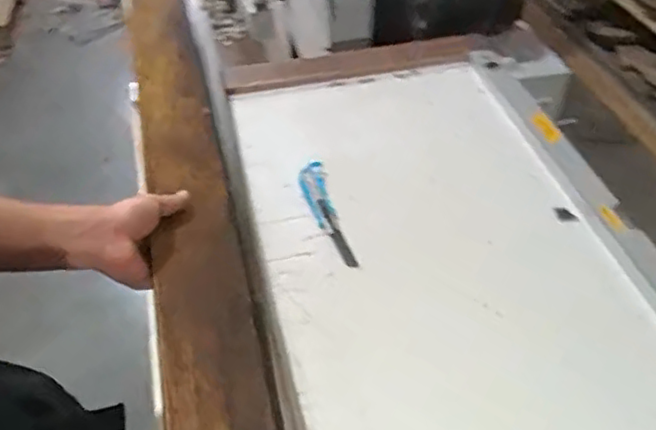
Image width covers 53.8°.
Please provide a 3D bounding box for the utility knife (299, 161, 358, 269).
[{"bbox_3d":[-0.005,-0.004,0.972,0.038,0.021,0.212,-11,46,-11],"label":"utility knife"}]

